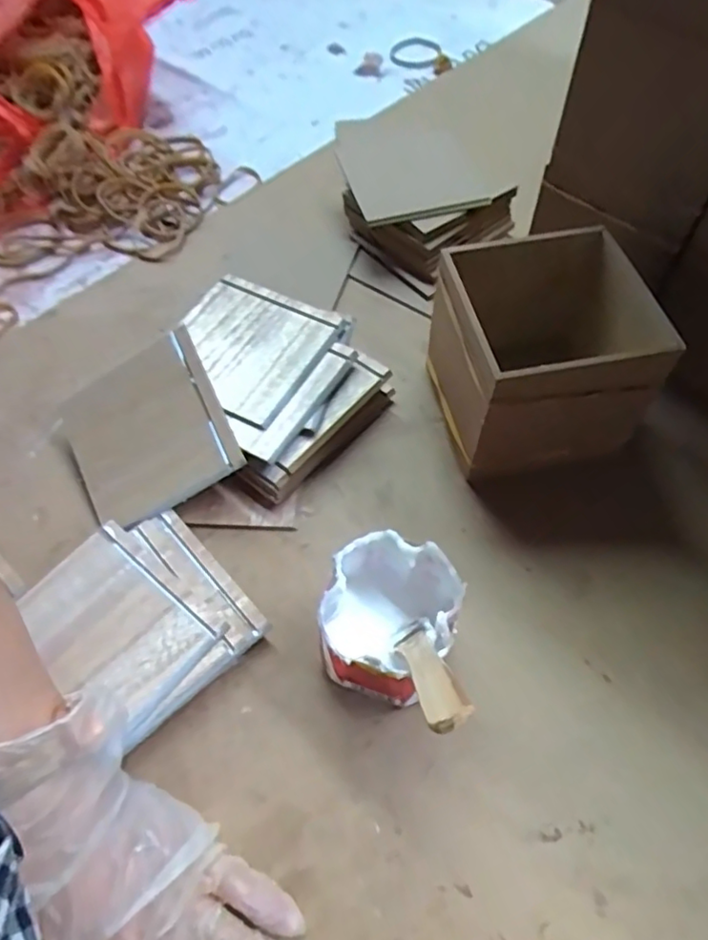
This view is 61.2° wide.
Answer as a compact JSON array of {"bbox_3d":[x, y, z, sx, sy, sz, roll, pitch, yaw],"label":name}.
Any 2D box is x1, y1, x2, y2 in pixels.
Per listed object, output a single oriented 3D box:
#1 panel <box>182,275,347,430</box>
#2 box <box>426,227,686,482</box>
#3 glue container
[{"bbox_3d":[-0.076,-0.089,0.424,0.105,0.007,0.107,24,62,15],"label":"panel"},{"bbox_3d":[0.122,-0.073,0.402,0.129,0.108,0.126,-9,59,-4],"label":"box"},{"bbox_3d":[0.018,0.084,0.323,0.064,0.078,0.069,0,58,1],"label":"glue container"}]

